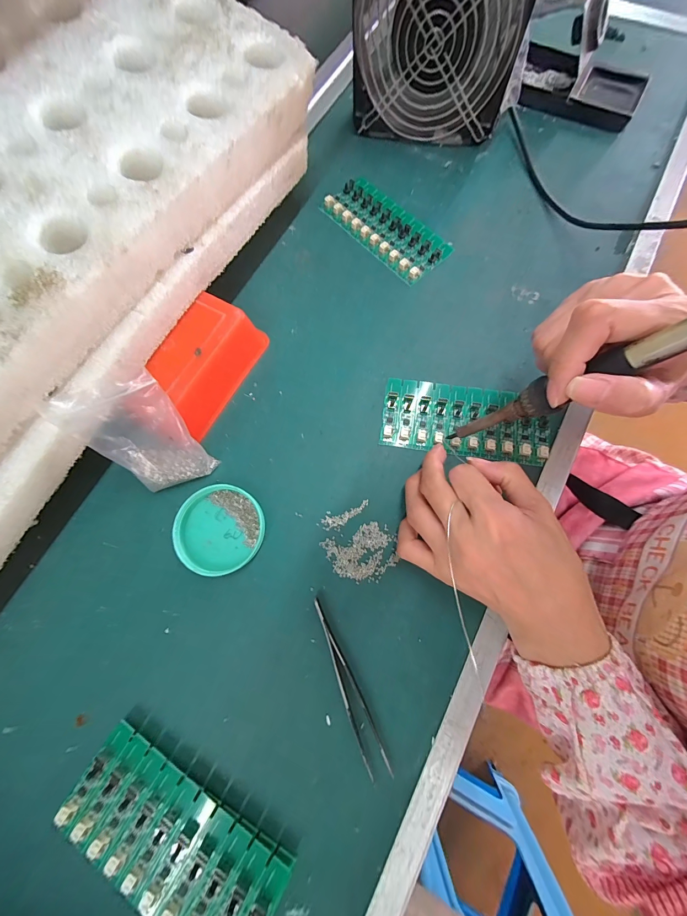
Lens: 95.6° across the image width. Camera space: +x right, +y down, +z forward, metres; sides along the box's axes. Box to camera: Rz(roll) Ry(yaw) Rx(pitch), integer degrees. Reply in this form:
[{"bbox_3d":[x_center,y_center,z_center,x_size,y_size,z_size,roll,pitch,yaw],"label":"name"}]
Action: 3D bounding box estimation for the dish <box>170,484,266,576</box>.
[{"bbox_3d":[-0.096,0.055,0.243,0.066,0.016,0.065,0,76,1],"label":"dish"}]

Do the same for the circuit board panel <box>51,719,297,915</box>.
[{"bbox_3d":[-0.104,0.236,0.193,0.140,0.024,0.055,29,78,8],"label":"circuit board panel"}]

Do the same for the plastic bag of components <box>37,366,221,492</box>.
[{"bbox_3d":[-0.145,-0.016,0.227,0.064,0.094,0.026,-21,47,-7],"label":"plastic bag of components"}]

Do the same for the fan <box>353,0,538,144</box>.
[{"bbox_3d":[0.087,-0.402,0.285,0.153,0.155,0.061,5,76,2],"label":"fan"}]

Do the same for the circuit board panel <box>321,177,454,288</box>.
[{"bbox_3d":[0.043,-0.237,0.317,0.062,0.007,0.134,-42,79,-9],"label":"circuit board panel"}]

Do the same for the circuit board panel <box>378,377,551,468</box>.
[{"bbox_3d":[0.103,-0.033,0.264,0.135,0.006,0.062,9,75,5],"label":"circuit board panel"}]

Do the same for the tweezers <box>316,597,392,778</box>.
[{"bbox_3d":[0.002,0.156,0.216,0.015,0.013,0.114,-23,76,-5],"label":"tweezers"}]

